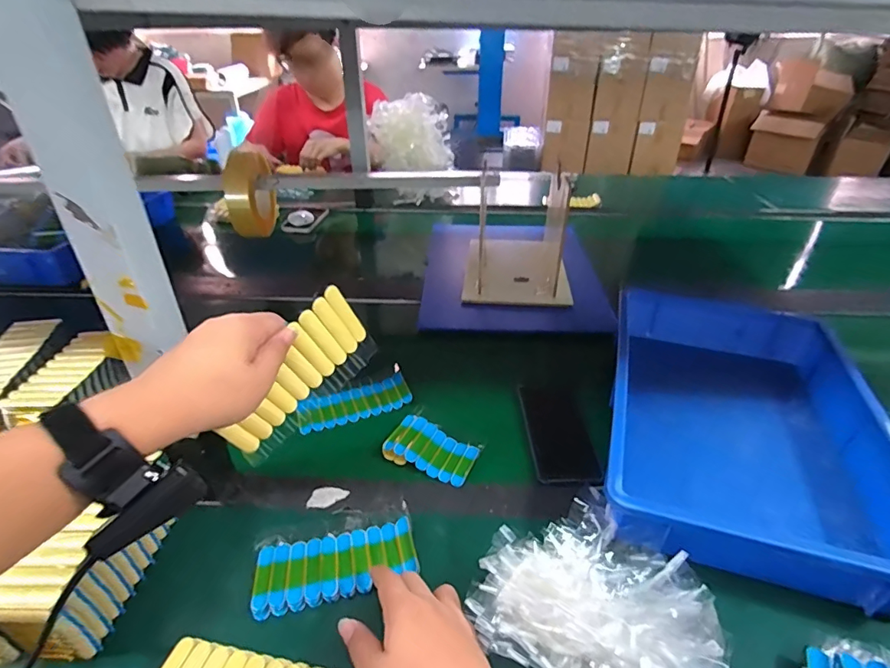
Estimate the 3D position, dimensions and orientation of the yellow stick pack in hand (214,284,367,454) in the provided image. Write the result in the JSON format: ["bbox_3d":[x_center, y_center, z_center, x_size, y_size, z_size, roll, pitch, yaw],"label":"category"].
[{"bbox_3d":[-0.129,0.036,0.430,0.020,0.062,0.155,28,80,33],"label":"yellow stick pack in hand"}]

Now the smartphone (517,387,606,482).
[{"bbox_3d":[0.138,0.119,0.610,0.070,0.004,0.172,-10,32,4],"label":"smartphone"}]

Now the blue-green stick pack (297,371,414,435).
[{"bbox_3d":[-0.125,0.092,0.664,0.149,0.017,0.065,-11,36,-19],"label":"blue-green stick pack"}]

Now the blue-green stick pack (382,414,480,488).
[{"bbox_3d":[-0.016,0.136,0.583,0.102,0.020,0.063,16,37,19],"label":"blue-green stick pack"}]

